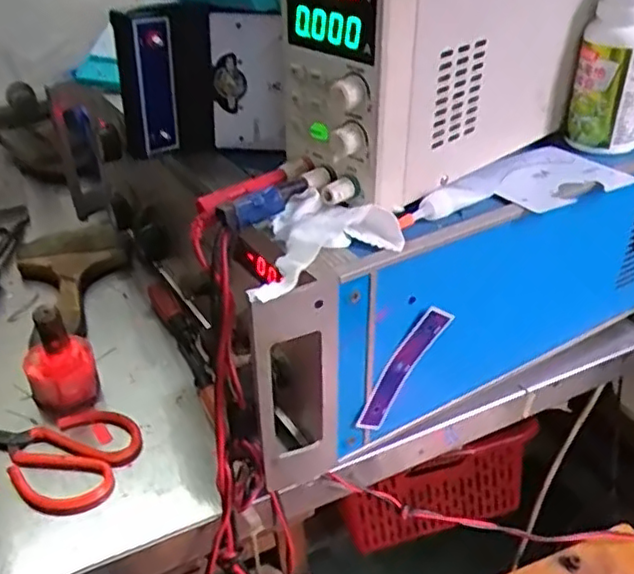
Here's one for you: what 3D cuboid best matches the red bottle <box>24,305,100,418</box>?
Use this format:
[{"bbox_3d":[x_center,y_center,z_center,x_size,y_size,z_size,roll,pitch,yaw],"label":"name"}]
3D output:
[{"bbox_3d":[-0.184,0.041,0.450,0.045,0.077,0.052,-19,39,-25],"label":"red bottle"}]

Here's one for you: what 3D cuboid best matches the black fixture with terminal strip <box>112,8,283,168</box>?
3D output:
[{"bbox_3d":[-0.077,-0.139,0.445,0.119,0.098,0.037,-3,35,-4],"label":"black fixture with terminal strip"}]

